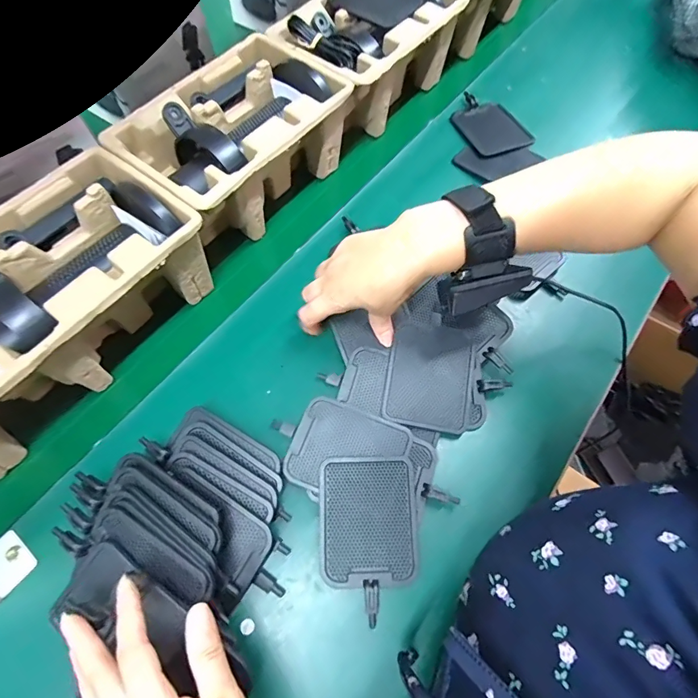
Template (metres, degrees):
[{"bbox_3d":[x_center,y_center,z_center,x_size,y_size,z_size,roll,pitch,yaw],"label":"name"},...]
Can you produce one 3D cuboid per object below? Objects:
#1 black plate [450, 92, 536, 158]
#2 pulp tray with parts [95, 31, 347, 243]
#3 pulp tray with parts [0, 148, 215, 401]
[{"bbox_3d":[0.190,-0.308,0.569,0.085,0.014,0.130,-16,64,-8],"label":"black plate"},{"bbox_3d":[-0.118,-0.223,0.474,0.155,0.108,0.233,36,68,16],"label":"pulp tray with parts"},{"bbox_3d":[-0.254,-0.053,0.388,0.146,0.109,0.222,35,68,16],"label":"pulp tray with parts"}]

